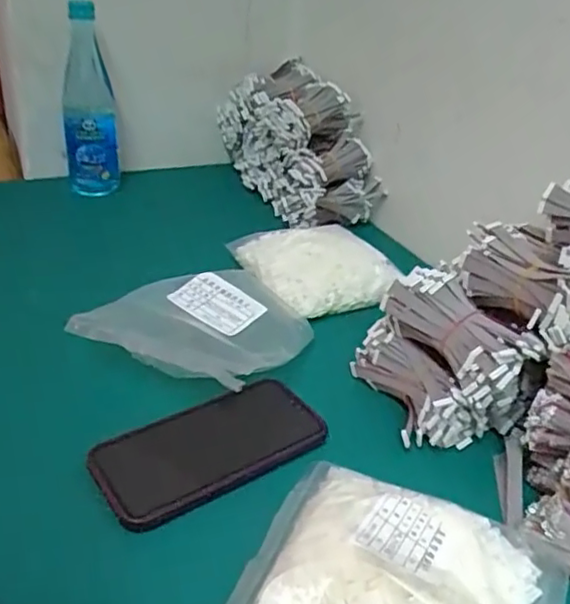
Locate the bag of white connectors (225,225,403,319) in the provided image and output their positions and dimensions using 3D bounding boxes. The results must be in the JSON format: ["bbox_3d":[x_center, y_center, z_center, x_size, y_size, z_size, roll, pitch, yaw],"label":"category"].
[{"bbox_3d":[0.032,-0.041,0.652,0.121,0.035,0.143,-14,36,-29],"label":"bag of white connectors"}]

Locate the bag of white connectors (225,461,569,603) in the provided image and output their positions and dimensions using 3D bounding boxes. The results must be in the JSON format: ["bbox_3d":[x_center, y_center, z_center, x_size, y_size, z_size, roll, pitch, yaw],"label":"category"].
[{"bbox_3d":[0.067,0.147,0.341,0.164,0.041,0.140,16,33,16],"label":"bag of white connectors"}]

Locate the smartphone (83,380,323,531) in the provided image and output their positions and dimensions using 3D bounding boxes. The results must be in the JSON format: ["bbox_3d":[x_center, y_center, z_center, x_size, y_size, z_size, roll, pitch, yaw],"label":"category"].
[{"bbox_3d":[-0.052,0.100,0.441,0.160,0.011,0.078,-18,38,-33],"label":"smartphone"}]

